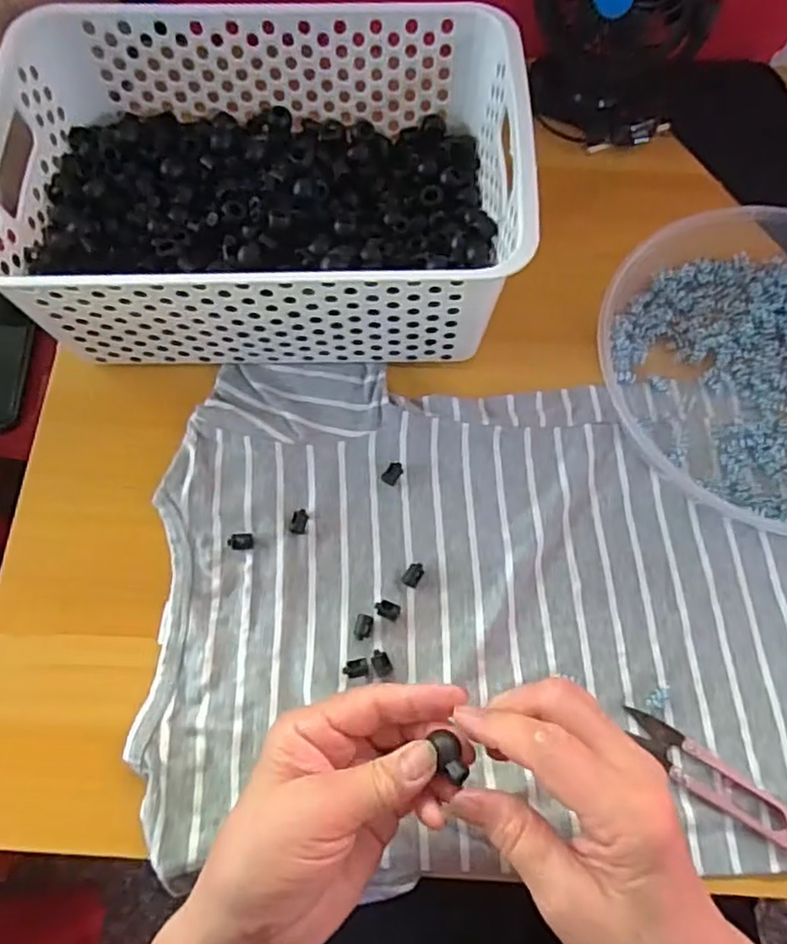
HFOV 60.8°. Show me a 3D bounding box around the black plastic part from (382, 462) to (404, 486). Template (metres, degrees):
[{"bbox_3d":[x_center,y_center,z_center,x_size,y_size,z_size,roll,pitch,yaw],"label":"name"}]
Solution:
[{"bbox_3d":[-0.001,0.000,0.418,0.010,0.008,0.014,34,73,12],"label":"black plastic part"}]

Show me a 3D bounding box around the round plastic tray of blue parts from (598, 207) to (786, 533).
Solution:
[{"bbox_3d":[0.250,-0.073,0.428,0.223,0.038,0.207,0,70,0],"label":"round plastic tray of blue parts"}]

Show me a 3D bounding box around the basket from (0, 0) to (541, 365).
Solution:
[{"bbox_3d":[-0.078,-0.177,0.427,0.300,0.110,0.201,-1,70,0],"label":"basket"}]

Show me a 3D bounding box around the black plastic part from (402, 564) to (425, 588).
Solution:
[{"bbox_3d":[0.012,0.061,0.397,0.009,0.007,0.015,25,72,9],"label":"black plastic part"}]

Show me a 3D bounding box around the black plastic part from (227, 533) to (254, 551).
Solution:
[{"bbox_3d":[-0.092,0.042,0.405,0.015,0.004,0.010,-3,70,-1],"label":"black plastic part"}]

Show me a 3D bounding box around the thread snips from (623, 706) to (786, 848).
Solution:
[{"bbox_3d":[0.169,0.161,0.355,0.096,0.012,0.024,31,73,11],"label":"thread snips"}]

